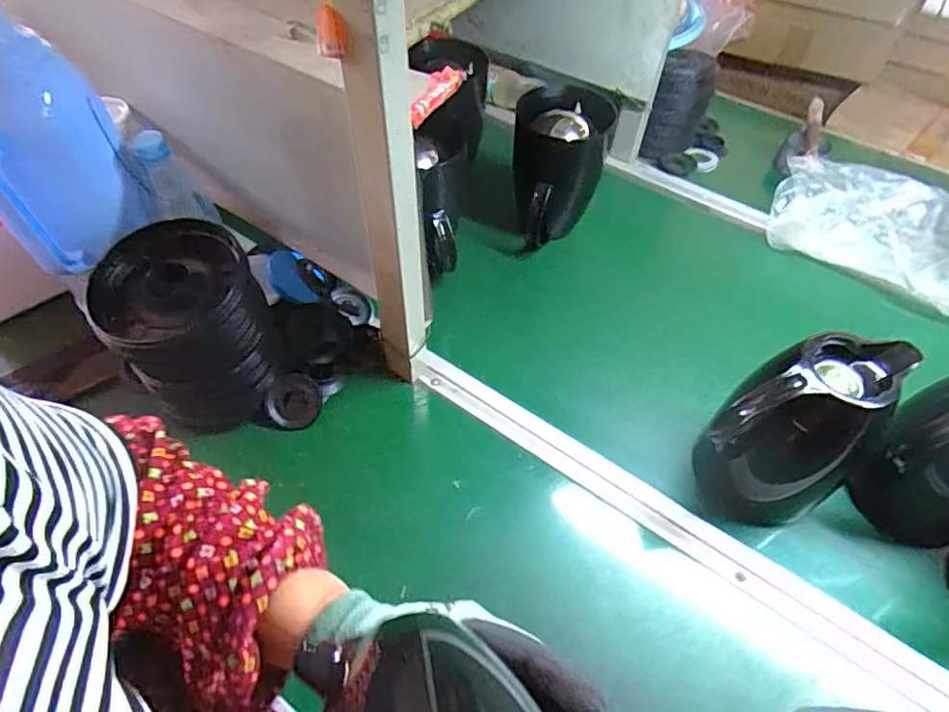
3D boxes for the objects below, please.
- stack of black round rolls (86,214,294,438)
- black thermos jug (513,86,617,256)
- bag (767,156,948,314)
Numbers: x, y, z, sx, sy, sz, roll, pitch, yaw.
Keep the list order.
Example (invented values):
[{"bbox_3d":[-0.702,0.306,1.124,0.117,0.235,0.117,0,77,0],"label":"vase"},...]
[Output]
[{"bbox_3d":[-0.279,-0.020,0.572,0.143,0.176,0.133,-20,55,-18],"label":"stack of black round rolls"},{"bbox_3d":[0.111,-0.255,0.779,0.117,0.171,0.124,7,51,3],"label":"black thermos jug"},{"bbox_3d":[0.600,-0.202,0.822,0.290,0.080,0.205,36,58,23],"label":"bag"}]

